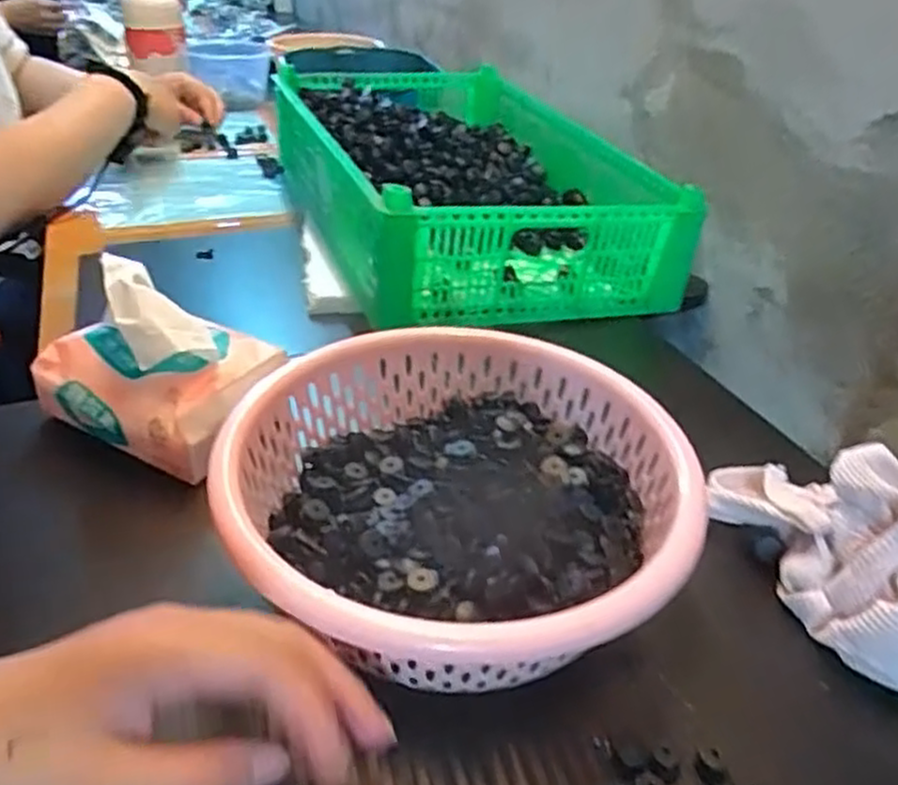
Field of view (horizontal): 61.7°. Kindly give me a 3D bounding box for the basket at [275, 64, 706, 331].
[{"bbox_3d":[0.003,-0.227,0.794,0.296,0.113,0.465,-8,36,-17],"label":"basket"}]

